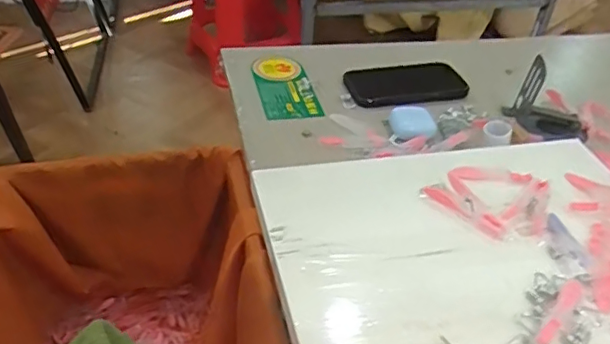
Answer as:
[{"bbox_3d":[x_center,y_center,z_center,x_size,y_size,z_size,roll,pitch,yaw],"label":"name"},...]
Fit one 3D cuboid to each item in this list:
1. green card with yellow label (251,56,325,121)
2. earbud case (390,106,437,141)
[{"bbox_3d":[-0.027,-0.107,0.697,0.067,0.009,0.140,-11,43,-10],"label":"green card with yellow label"},{"bbox_3d":[0.121,-0.054,0.627,0.049,0.016,0.042,-2,40,-8],"label":"earbud case"}]

